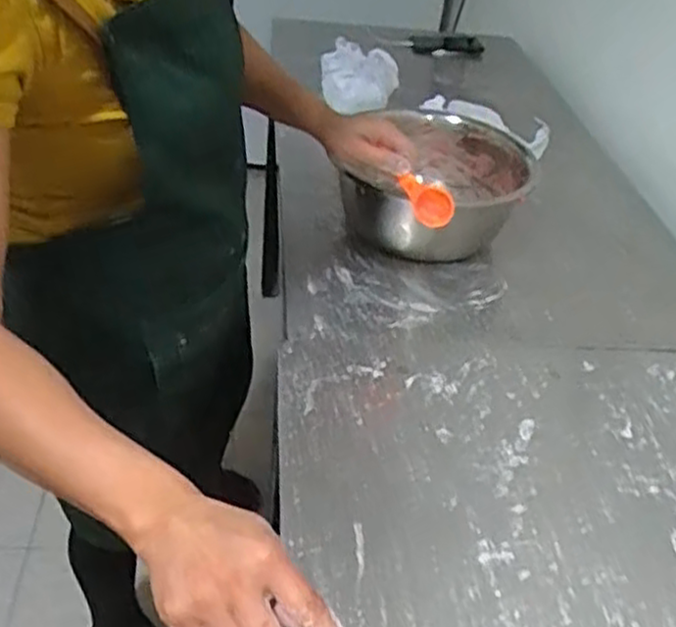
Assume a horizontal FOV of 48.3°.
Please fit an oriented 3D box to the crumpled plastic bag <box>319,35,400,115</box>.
[{"bbox_3d":[0.037,-0.413,1.347,0.129,0.123,0.069,10,37,4],"label":"crumpled plastic bag"}]

